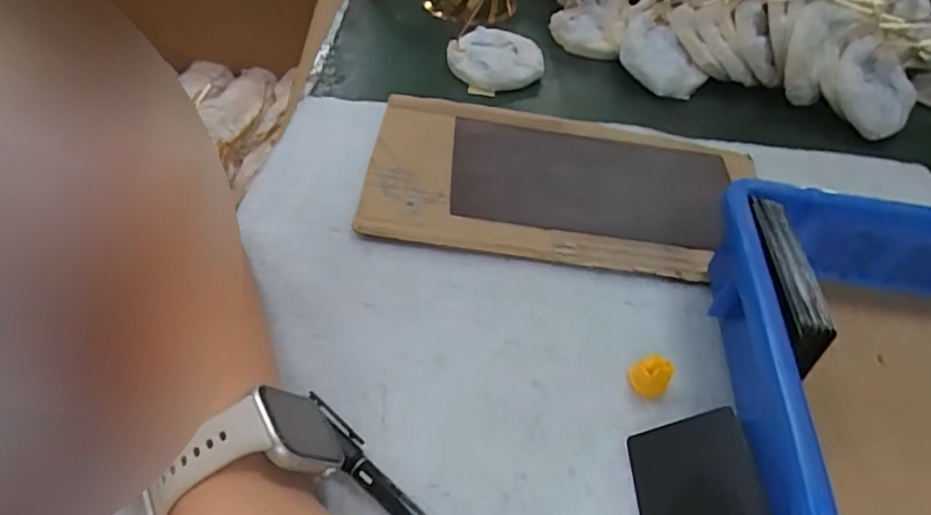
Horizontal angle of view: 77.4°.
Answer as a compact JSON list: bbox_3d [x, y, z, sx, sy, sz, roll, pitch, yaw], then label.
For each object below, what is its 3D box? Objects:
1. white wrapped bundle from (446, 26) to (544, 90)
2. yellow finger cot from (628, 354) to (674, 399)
[{"bbox_3d":[0.027,-0.172,0.508,0.081,0.025,0.065,5,48,1],"label":"white wrapped bundle"},{"bbox_3d":[0.096,0.061,0.301,0.020,0.019,0.018,28,52,20],"label":"yellow finger cot"}]

